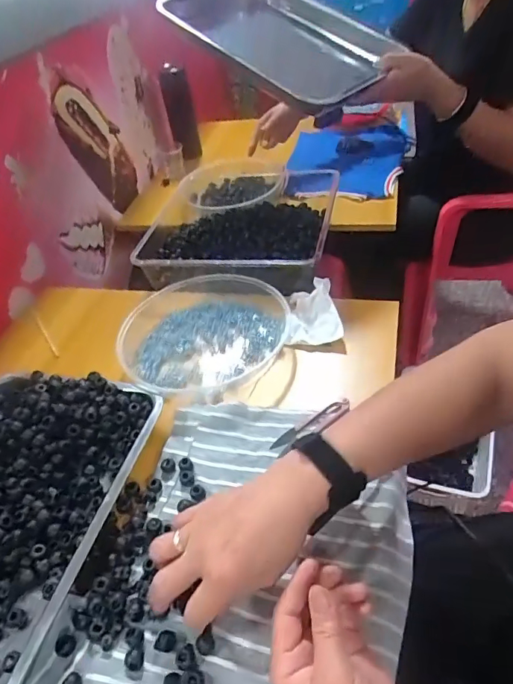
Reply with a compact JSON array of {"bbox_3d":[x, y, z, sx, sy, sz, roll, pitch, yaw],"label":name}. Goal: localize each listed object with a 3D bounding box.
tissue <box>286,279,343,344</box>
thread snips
[{"bbox_3d":[0.080,-0.048,0.652,0.070,0.033,0.101,-1,43,10],"label":"tissue"},{"bbox_3d":[0.062,0.093,0.530,0.099,0.014,0.025,-29,45,-20],"label":"thread snips"}]

